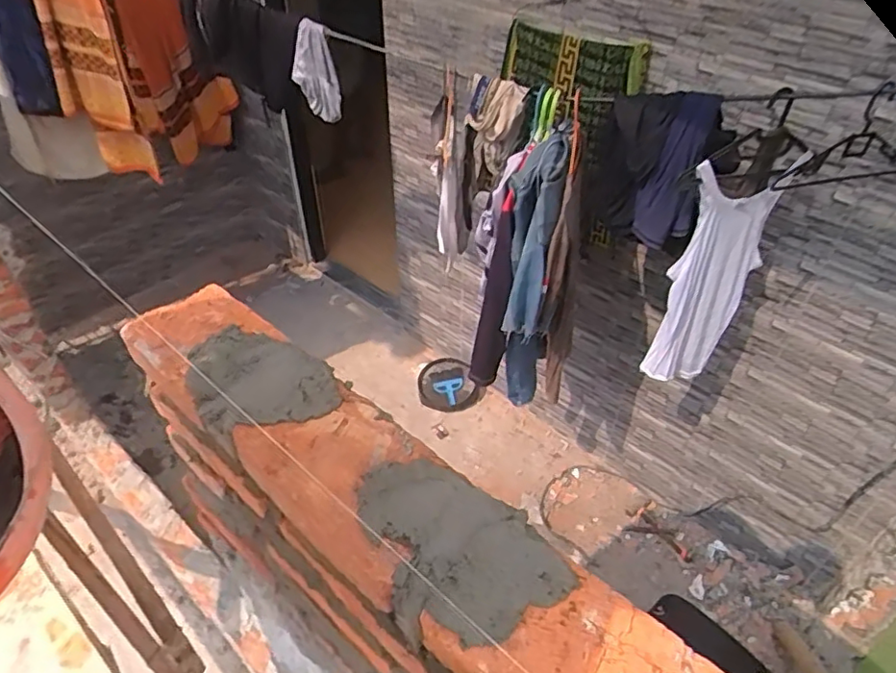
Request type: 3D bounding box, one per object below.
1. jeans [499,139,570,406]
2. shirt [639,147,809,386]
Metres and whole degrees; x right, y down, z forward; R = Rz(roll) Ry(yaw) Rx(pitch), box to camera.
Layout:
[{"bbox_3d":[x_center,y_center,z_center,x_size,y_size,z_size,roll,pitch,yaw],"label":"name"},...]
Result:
[{"bbox_3d":[0.210,-0.090,1.608,0.108,0.804,0.236,11,44,11],"label":"jeans"},{"bbox_3d":[0.639,-0.140,1.479,0.157,0.602,0.233,30,50,28],"label":"shirt"}]

